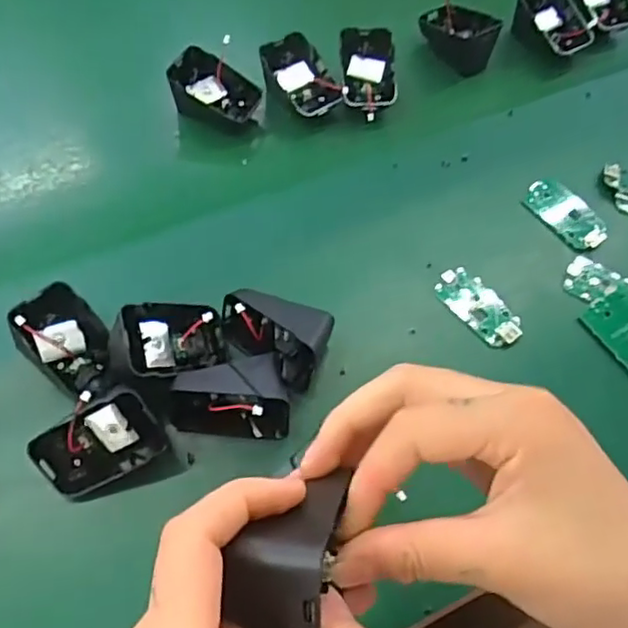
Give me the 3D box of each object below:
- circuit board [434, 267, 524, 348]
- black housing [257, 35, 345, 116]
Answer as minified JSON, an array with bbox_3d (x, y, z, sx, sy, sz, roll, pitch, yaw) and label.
[{"bbox_3d":[0.111,-0.005,0.436,0.031,0.004,0.063,-39,69,-19],"label":"circuit board"},{"bbox_3d":[-0.010,-0.189,0.521,0.045,0.022,0.068,-35,88,-11],"label":"black housing"}]

